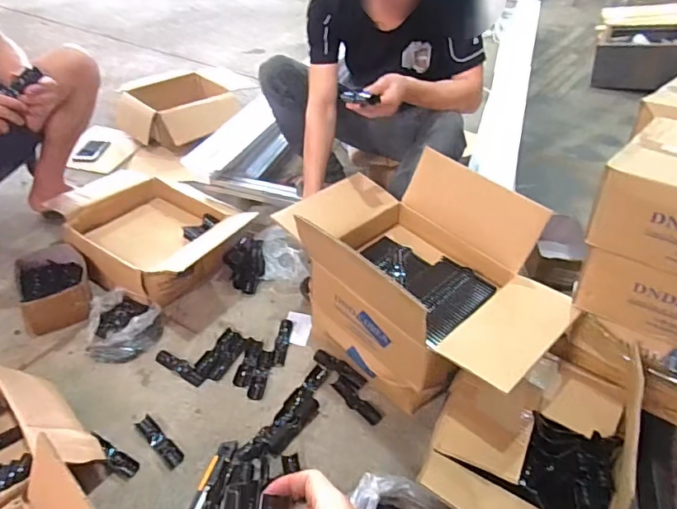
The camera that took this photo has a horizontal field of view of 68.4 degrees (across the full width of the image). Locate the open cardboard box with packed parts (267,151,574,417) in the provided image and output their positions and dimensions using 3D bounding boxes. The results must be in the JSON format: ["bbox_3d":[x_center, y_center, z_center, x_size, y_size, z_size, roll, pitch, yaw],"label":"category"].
[{"bbox_3d":[0.154,0.071,1.030,0.357,0.377,0.555,-30,50,-33],"label":"open cardboard box with packed parts"}]

